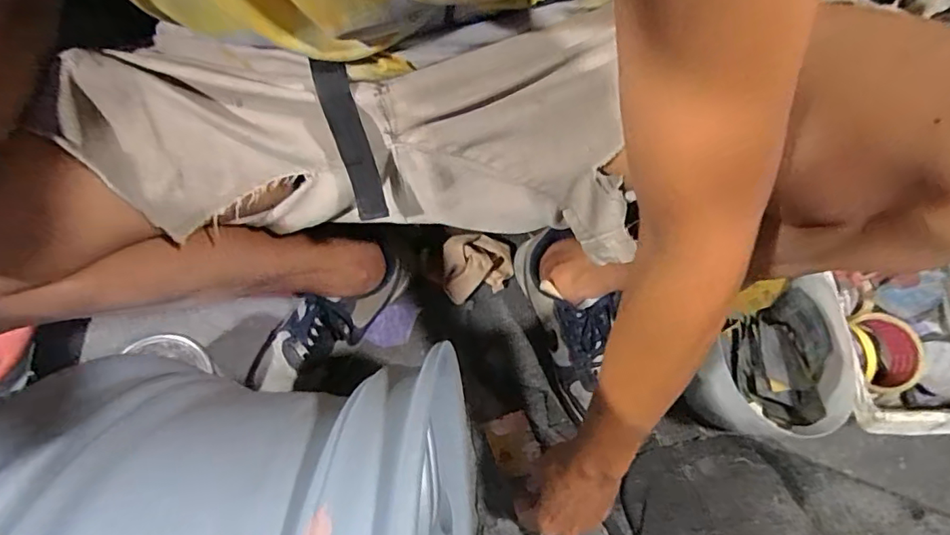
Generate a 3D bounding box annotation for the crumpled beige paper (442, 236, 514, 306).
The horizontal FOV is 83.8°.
[{"bbox_3d":[0.002,-0.005,0.686,0.090,0.050,0.075,-14,68,-3],"label":"crumpled beige paper"}]

